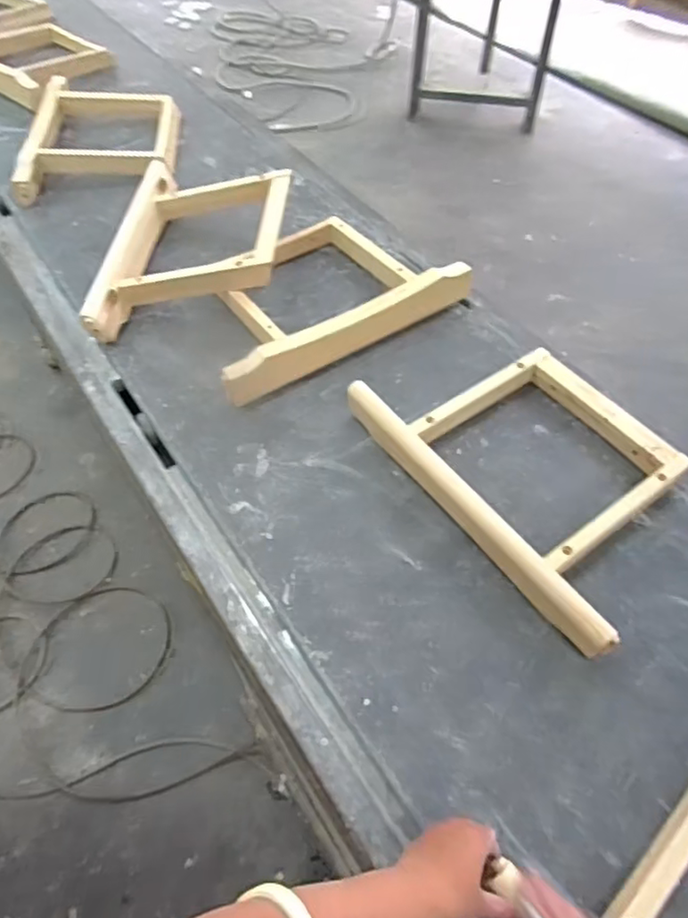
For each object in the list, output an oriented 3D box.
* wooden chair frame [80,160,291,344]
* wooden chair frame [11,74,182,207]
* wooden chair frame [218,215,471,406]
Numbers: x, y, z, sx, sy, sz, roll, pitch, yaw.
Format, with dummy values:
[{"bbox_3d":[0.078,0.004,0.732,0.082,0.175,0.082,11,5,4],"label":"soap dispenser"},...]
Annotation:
[{"bbox_3d":[-0.265,-0.408,1.117,0.312,0.115,0.474,3,55,3],"label":"wooden chair frame"},{"bbox_3d":[-0.550,-0.732,1.366,0.327,0.072,0.407,-2,55,-1],"label":"wooden chair frame"},{"bbox_3d":[-0.059,-0.315,1.067,0.480,0.081,0.325,-29,59,-19],"label":"wooden chair frame"}]

